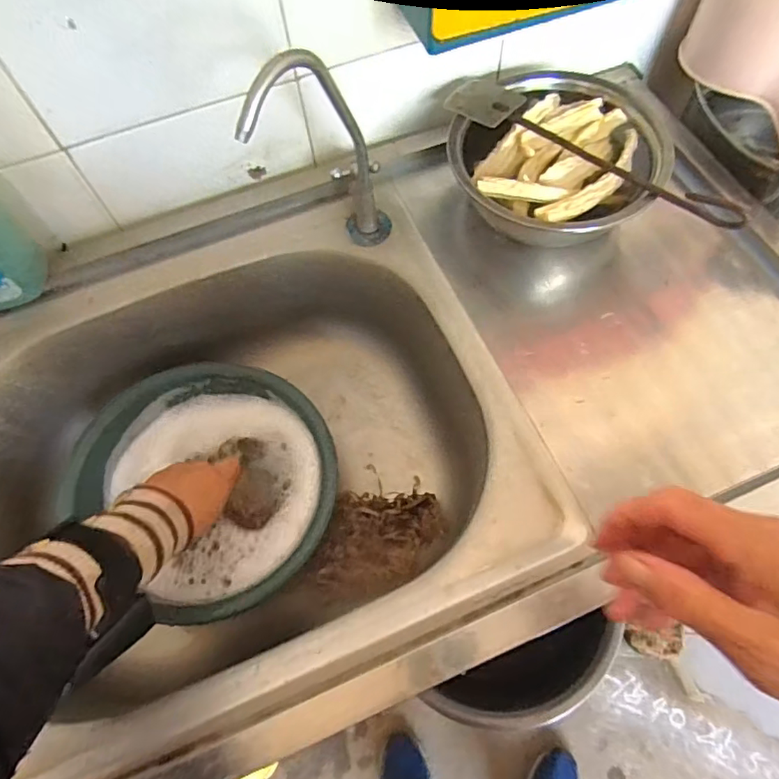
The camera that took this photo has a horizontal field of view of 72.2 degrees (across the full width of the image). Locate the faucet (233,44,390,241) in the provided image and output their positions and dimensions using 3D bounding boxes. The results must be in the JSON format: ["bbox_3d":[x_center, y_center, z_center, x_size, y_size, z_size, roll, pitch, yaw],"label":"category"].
[{"bbox_3d":[-0.048,-0.172,0.409,0.050,0.223,0.068,29,93,15],"label":"faucet"}]

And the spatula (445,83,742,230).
[{"bbox_3d":[0.164,-0.200,0.448,0.263,0.020,0.042,35,71,17],"label":"spatula"}]

